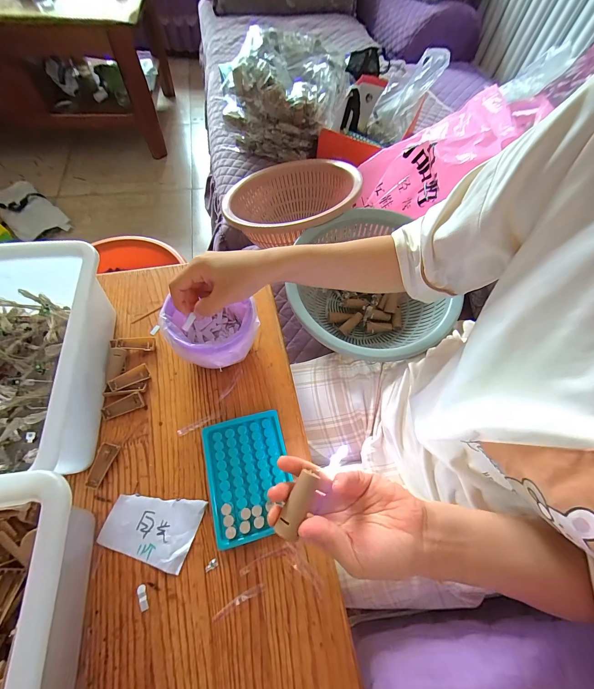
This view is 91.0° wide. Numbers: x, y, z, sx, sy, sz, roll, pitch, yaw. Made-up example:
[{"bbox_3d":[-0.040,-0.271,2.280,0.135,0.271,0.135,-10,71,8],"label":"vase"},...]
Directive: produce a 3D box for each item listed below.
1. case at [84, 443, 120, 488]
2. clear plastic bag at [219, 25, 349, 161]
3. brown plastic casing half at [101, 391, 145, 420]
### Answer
[{"bbox_3d":[-0.236,0.145,0.351,0.021,0.008,0.049,15,62,5],"label":"case"},{"bbox_3d":[-0.034,-0.604,0.729,0.284,0.196,0.192,11,62,3],"label":"clear plastic bag"},{"bbox_3d":[-0.230,0.081,0.385,0.049,0.008,0.022,-21,92,-15],"label":"brown plastic casing half"}]

